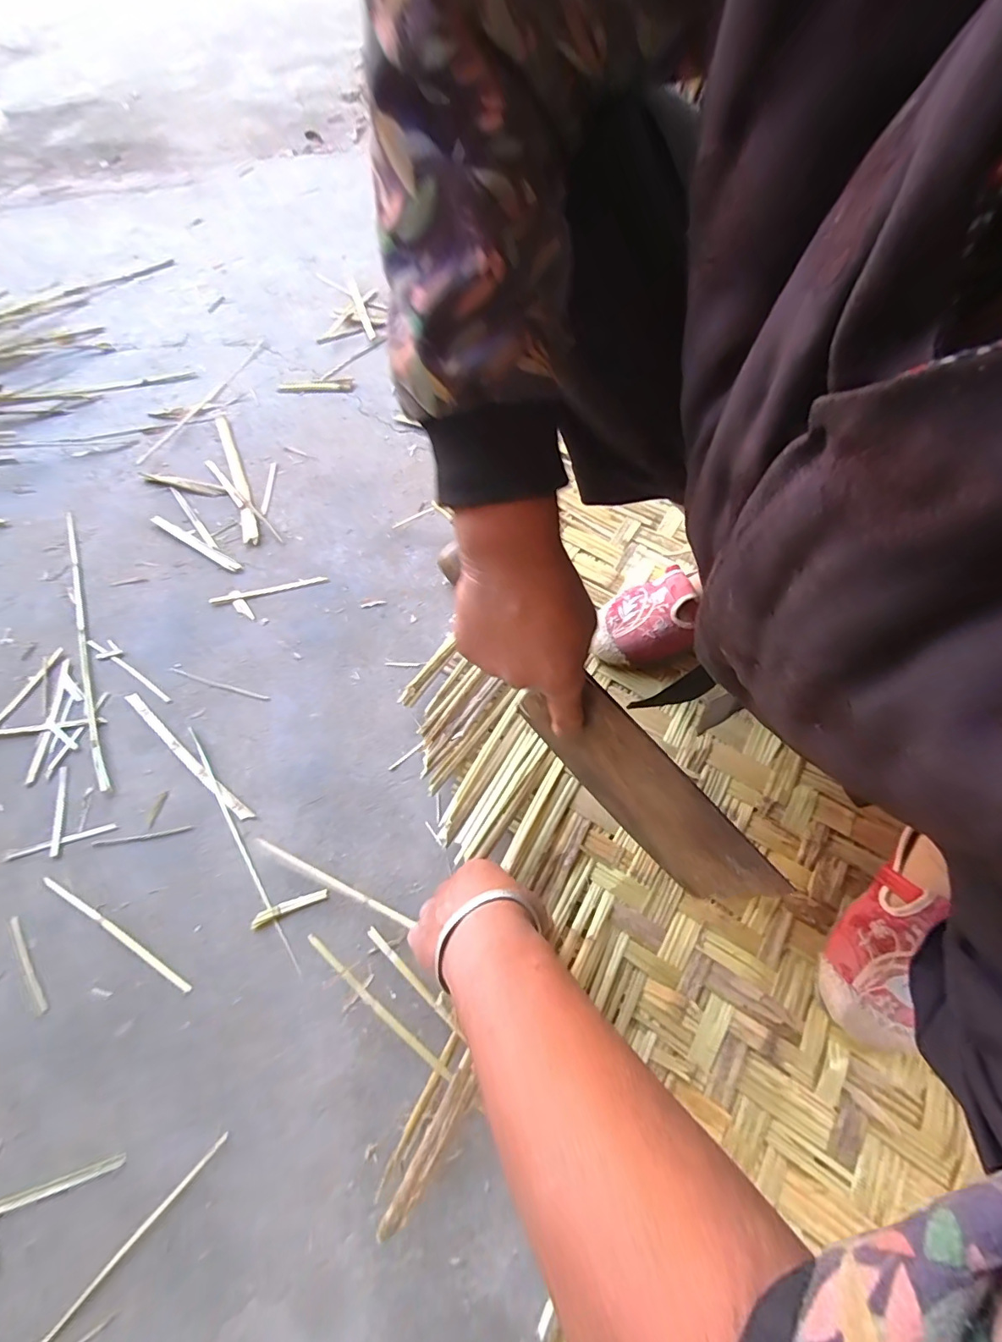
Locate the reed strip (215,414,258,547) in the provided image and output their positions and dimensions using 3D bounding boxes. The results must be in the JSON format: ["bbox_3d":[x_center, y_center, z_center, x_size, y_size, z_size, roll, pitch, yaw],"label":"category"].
[{"bbox_3d":[-0.360,-0.270,0.695,0.020,0.012,0.261,-20,61,-10],"label":"reed strip"}]

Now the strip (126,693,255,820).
[{"bbox_3d":[-0.314,0.081,0.505,0.201,0.004,0.012,35,66,19],"label":"strip"}]

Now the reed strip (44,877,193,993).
[{"bbox_3d":[-0.325,0.219,0.429,0.172,0.004,0.008,25,64,15],"label":"reed strip"}]

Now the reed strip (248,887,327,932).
[{"bbox_3d":[-0.180,0.200,0.432,0.064,0.006,0.010,-21,62,-10],"label":"reed strip"}]

